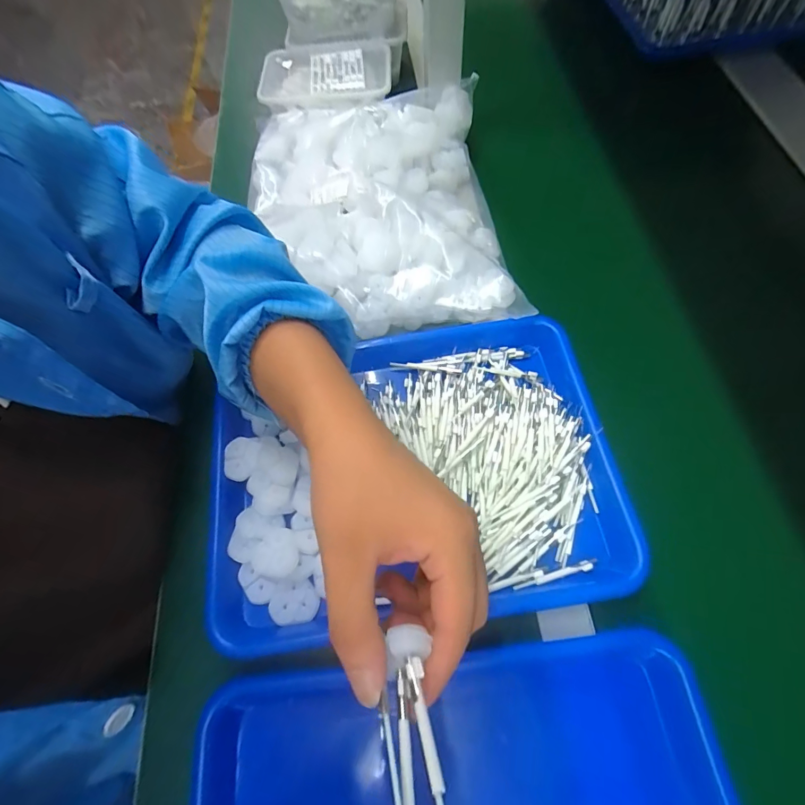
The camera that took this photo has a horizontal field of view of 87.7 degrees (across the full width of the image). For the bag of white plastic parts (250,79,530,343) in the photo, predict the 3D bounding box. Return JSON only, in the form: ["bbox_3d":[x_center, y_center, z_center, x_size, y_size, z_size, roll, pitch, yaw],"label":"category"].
[{"bbox_3d":[-0.034,-0.217,0.458,0.269,0.076,0.323,-9,65,-1],"label":"bag of white plastic parts"}]

